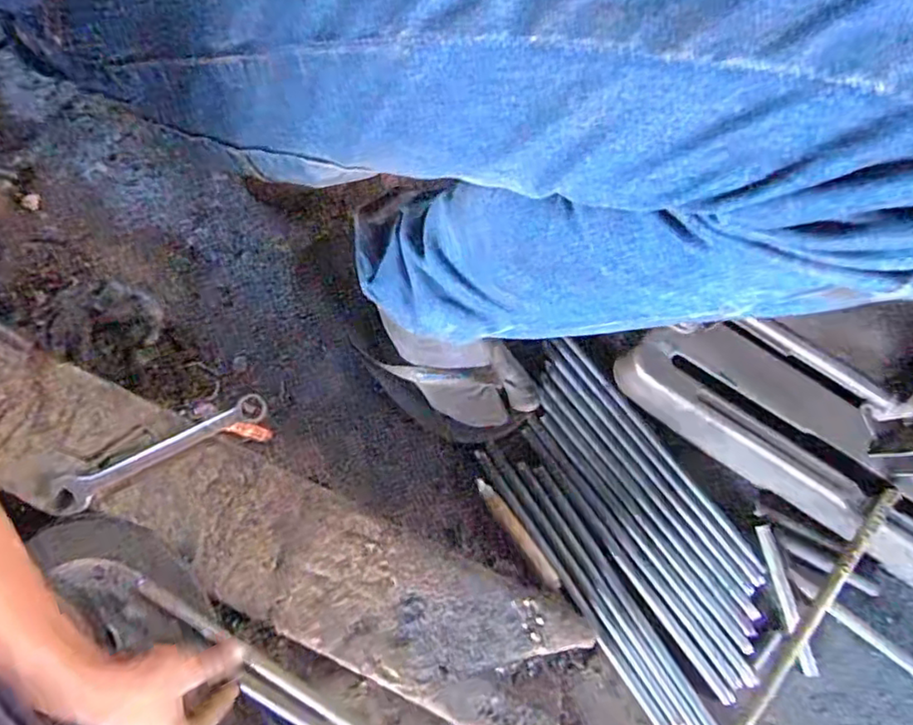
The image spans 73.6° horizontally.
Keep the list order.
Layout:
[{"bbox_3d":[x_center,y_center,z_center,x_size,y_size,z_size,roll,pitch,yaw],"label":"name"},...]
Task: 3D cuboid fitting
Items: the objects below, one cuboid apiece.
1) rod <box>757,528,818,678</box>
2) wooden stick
[{"bbox_3d":[0.311,0.223,0.576,0.014,0.012,0.135,-14,81,-4],"label":"rod"},{"bbox_3d":[0.058,0.161,0.579,0.017,0.014,0.118,-38,81,-8],"label":"wooden stick"}]

